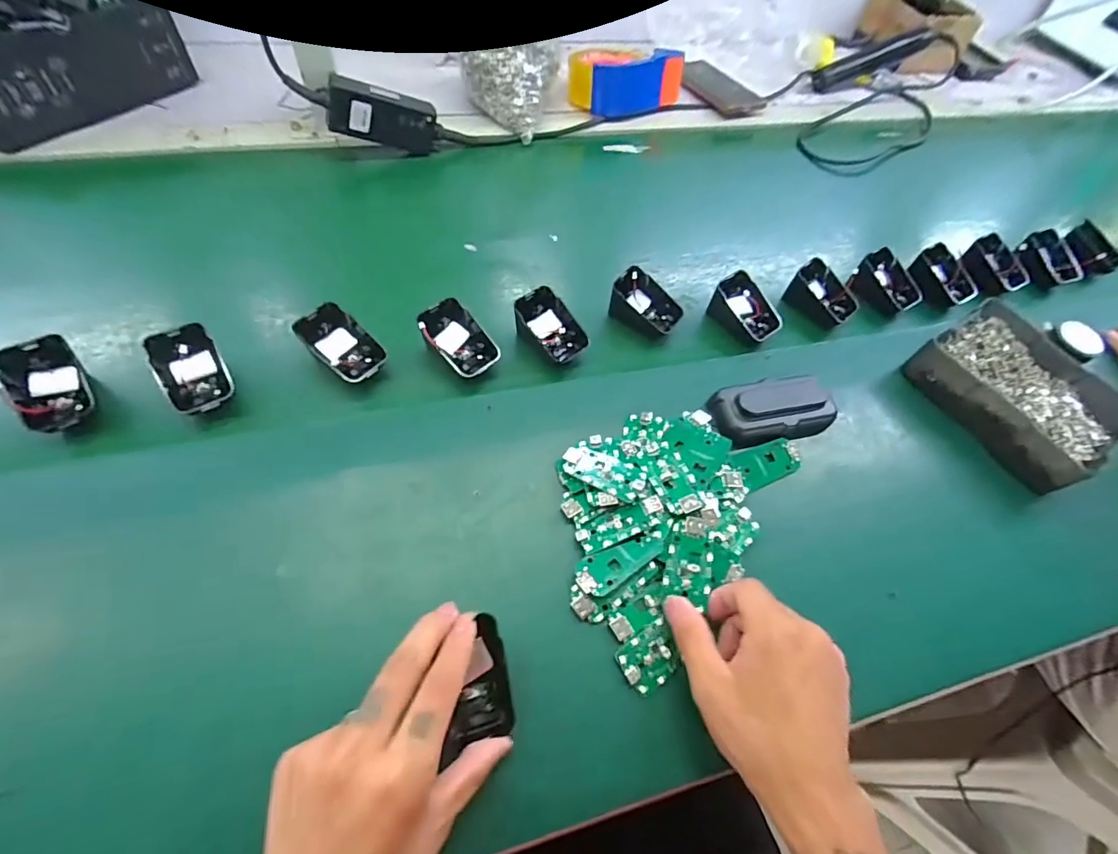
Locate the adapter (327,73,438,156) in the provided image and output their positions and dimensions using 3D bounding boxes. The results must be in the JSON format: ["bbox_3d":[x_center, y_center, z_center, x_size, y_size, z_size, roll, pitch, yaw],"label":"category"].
[{"bbox_3d":[-0.197,-0.350,0.572,0.116,0.055,0.026,1,55,-30],"label":"adapter"}]

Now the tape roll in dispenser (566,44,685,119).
[{"bbox_3d":[0.094,-0.474,0.689,0.150,0.056,0.050,-9,59,-11],"label":"tape roll in dispenser"}]

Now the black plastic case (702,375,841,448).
[{"bbox_3d":[0.184,-0.017,0.426,0.103,0.032,0.050,-10,59,-11],"label":"black plastic case"}]

